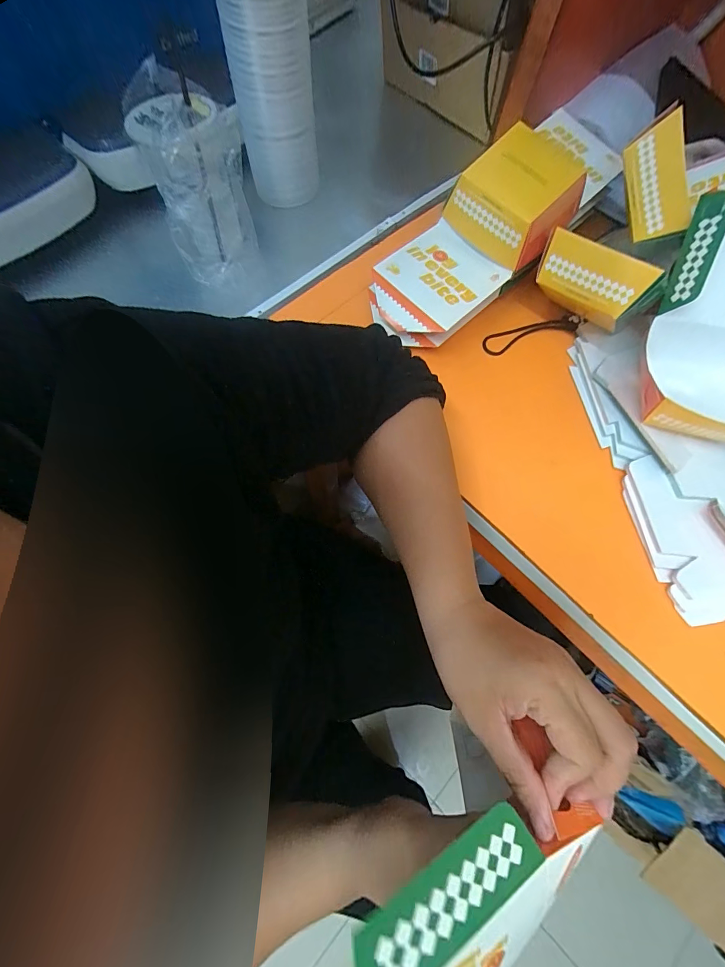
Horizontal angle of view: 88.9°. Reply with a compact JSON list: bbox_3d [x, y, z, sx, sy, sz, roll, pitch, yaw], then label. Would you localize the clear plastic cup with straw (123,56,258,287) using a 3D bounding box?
[{"bbox_3d":[-0.180,-0.333,0.419,0.098,0.156,0.100,-16,70,-8],"label":"clear plastic cup with straw"}]

